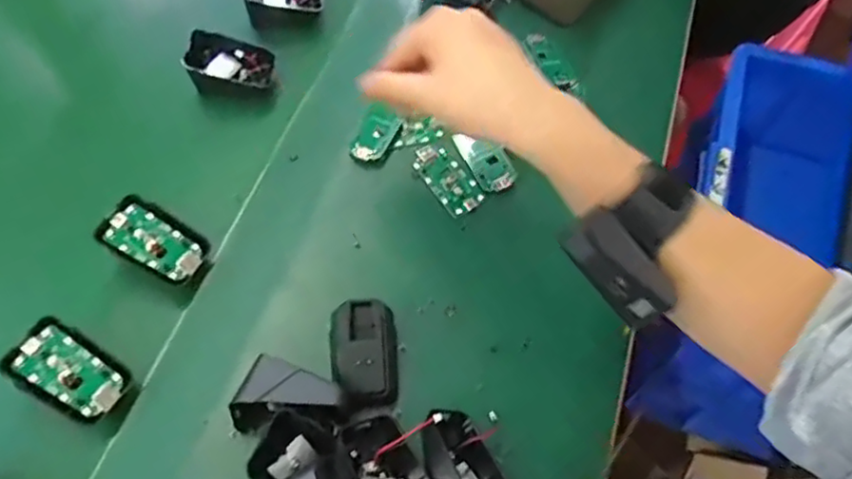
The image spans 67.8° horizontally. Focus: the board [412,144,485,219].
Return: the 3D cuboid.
[{"bbox_3d":[0.016,-0.049,0.491,0.032,0.004,0.065,-32,67,-20],"label":"board"}]

